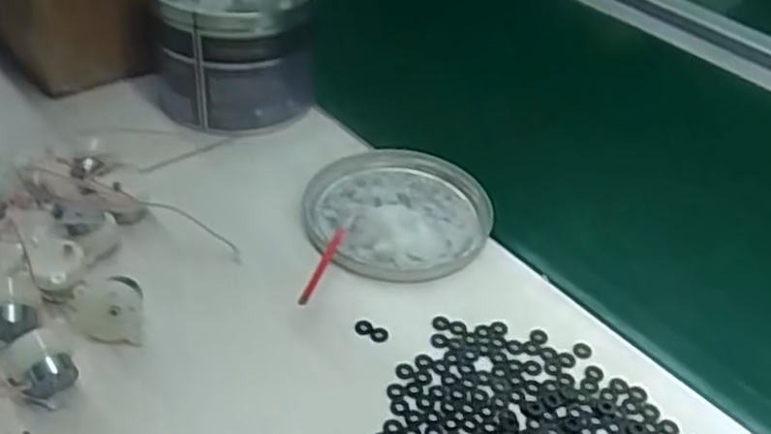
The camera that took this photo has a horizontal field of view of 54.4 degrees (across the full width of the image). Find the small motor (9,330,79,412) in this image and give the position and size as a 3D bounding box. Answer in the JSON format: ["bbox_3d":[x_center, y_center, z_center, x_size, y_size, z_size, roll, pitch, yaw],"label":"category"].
[{"bbox_3d":[-0.178,0.079,0.389,0.028,0.030,0.032,-21,46,-30],"label":"small motor"}]

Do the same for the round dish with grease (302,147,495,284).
[{"bbox_3d":[0.009,-0.007,0.532,0.126,0.024,0.129,4,39,-3],"label":"round dish with grease"}]

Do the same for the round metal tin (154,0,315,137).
[{"bbox_3d":[-0.123,-0.146,0.610,0.124,0.102,0.126,-3,40,-12],"label":"round metal tin"}]

